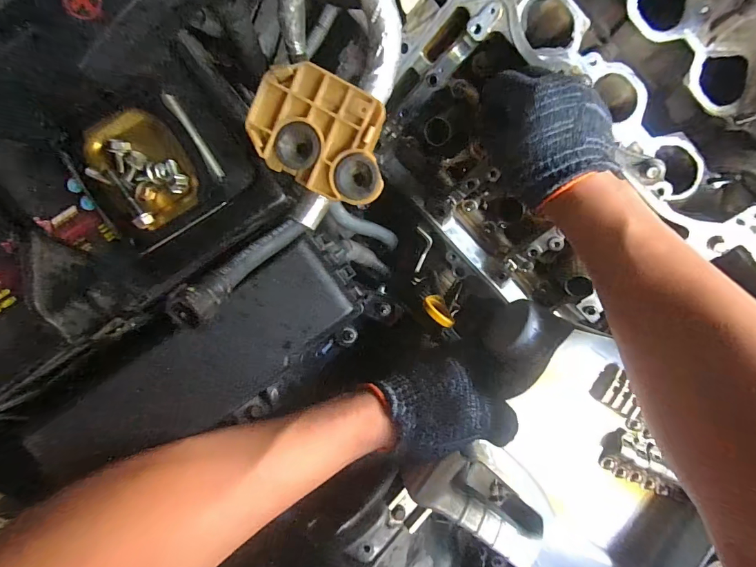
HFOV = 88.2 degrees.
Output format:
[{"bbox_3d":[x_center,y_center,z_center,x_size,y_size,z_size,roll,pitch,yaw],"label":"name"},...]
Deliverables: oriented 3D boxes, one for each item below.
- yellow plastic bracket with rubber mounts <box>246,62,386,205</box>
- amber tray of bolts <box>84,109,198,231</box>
[{"bbox_3d":[-0.032,-0.086,0.228,0.084,0.018,0.058,28,96,-6],"label":"yellow plastic bracket with rubber mounts"},{"bbox_3d":[-0.138,-0.067,0.224,0.048,0.012,0.063,-33,98,2],"label":"amber tray of bolts"}]

